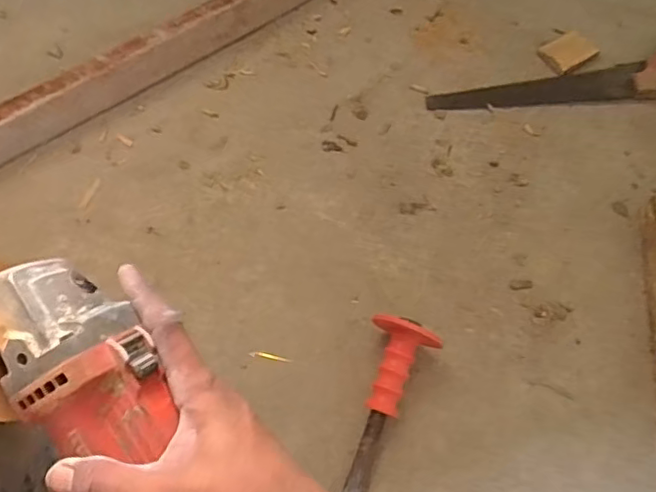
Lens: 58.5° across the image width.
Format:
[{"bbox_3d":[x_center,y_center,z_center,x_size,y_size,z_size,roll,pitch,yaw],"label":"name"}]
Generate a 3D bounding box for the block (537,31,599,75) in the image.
[{"bbox_3d":[0.340,-0.274,0.831,0.073,0.013,0.057,-28,69,-16],"label":"block"}]

